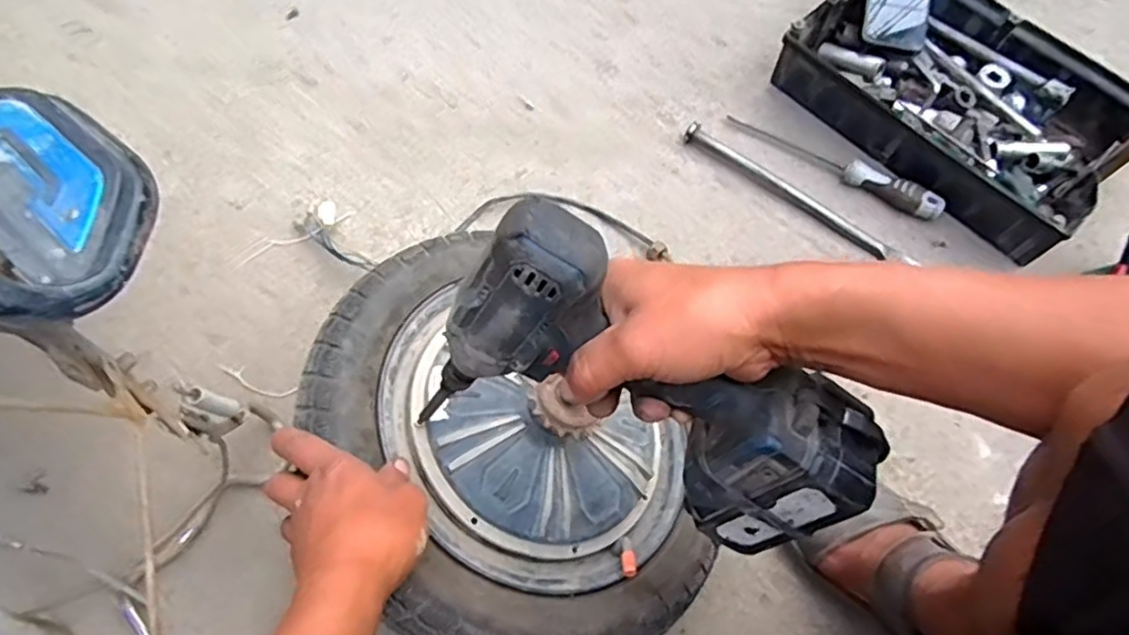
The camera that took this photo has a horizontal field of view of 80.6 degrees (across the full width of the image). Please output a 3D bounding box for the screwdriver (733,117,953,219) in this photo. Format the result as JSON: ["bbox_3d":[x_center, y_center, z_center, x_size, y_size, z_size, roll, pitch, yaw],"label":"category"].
[{"bbox_3d":[0.299,-0.173,0.738,0.245,0.032,0.025,28,69,11],"label":"screwdriver"}]

